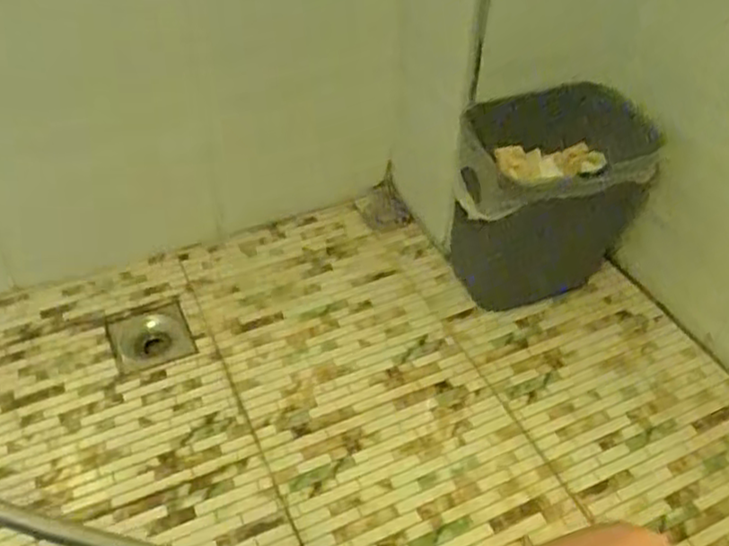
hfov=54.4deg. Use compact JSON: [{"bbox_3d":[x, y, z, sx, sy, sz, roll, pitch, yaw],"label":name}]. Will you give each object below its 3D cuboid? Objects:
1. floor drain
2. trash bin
[{"bbox_3d":[-0.294,0.096,0.981,0.104,0.027,0.111,-18,47,-17],"label":"floor drain"},{"bbox_3d":[0.250,-0.096,0.972,0.268,0.259,0.167,-12,46,-12],"label":"trash bin"}]

